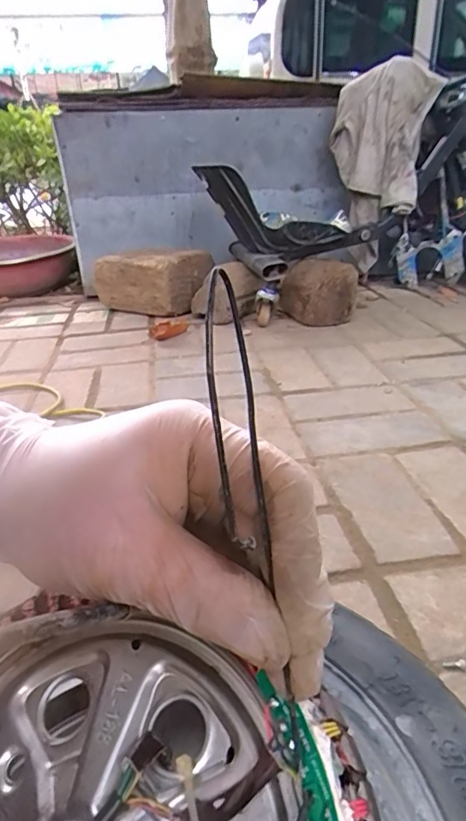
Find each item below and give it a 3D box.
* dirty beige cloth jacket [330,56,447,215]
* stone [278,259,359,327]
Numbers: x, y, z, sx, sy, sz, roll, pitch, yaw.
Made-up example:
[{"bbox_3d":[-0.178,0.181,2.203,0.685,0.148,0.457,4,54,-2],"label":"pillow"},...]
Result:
[{"bbox_3d":[0.358,-0.660,1.212,0.089,0.276,0.288,-16,48,-38],"label":"dirty beige cloth jacket"},{"bbox_3d":[0.190,-0.253,1.108,0.142,0.127,0.107,-11,29,-16],"label":"stone"}]

